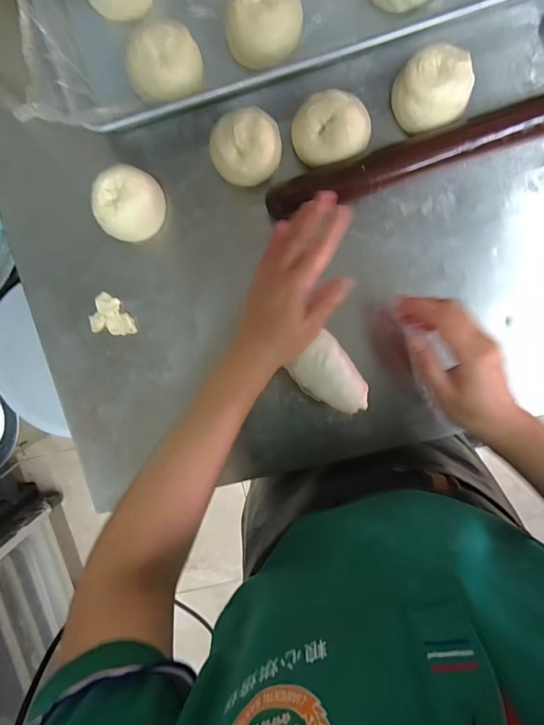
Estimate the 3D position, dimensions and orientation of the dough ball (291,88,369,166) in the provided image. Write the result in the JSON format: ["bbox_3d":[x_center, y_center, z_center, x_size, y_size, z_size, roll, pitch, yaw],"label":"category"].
[{"bbox_3d":[0.062,-0.236,0.407,0.081,0.049,0.063,-10,97,3],"label":"dough ball"}]

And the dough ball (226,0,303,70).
[{"bbox_3d":[-0.006,-0.337,0.398,0.069,0.048,0.081,42,97,-3],"label":"dough ball"}]

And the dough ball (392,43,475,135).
[{"bbox_3d":[0.159,-0.268,0.401,0.066,0.052,0.063,0,97,2],"label":"dough ball"}]

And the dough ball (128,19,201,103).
[{"bbox_3d":[-0.106,-0.295,0.404,0.069,0.049,0.066,0,97,2],"label":"dough ball"}]

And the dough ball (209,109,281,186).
[{"bbox_3d":[-0.025,-0.215,0.404,0.069,0.044,0.064,0,97,2],"label":"dough ball"}]

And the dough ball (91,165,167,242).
[{"bbox_3d":[-0.152,-0.166,0.425,0.063,0.045,0.070,6,97,1],"label":"dough ball"}]

